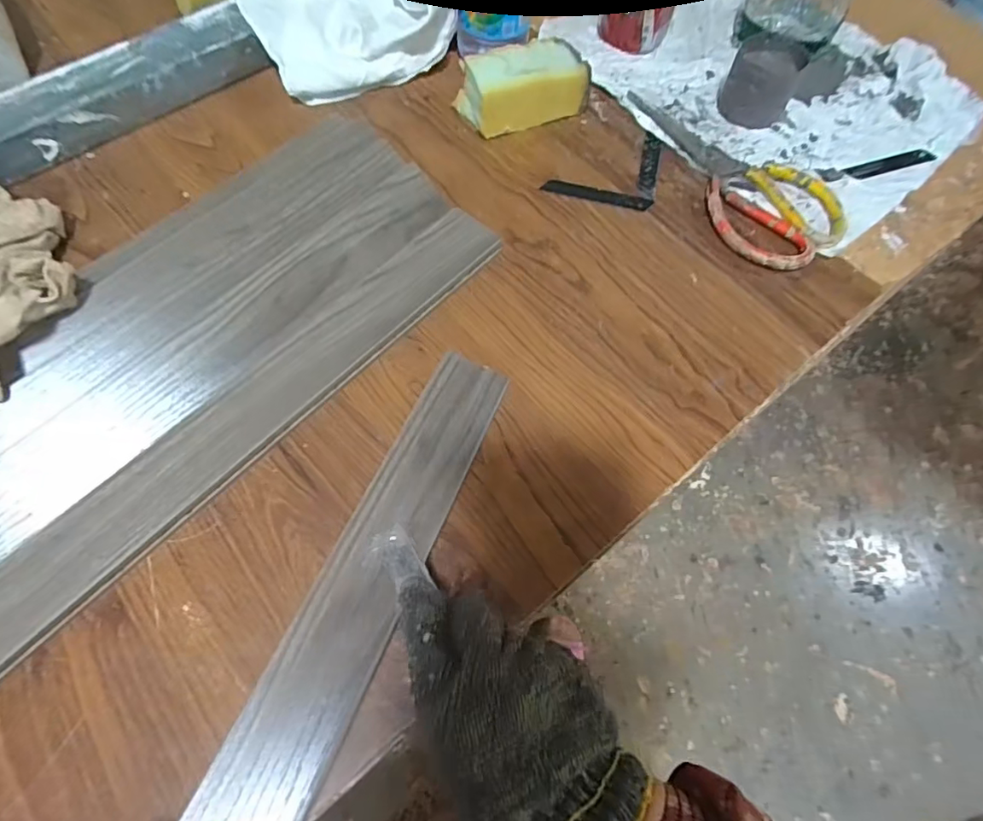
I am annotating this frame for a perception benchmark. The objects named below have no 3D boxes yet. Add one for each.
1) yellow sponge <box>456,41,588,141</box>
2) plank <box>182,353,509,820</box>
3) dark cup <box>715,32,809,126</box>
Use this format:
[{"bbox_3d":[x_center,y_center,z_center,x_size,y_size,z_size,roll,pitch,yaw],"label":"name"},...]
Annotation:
[{"bbox_3d":[0.029,-0.305,0.510,0.116,0.047,0.063,-23,68,-13],"label":"yellow sponge"},{"bbox_3d":[-0.073,0.103,0.298,0.048,0.013,0.332,21,60,7],"label":"plank"},{"bbox_3d":[0.265,-0.324,0.528,0.064,0.054,0.062,1,65,-3],"label":"dark cup"}]

